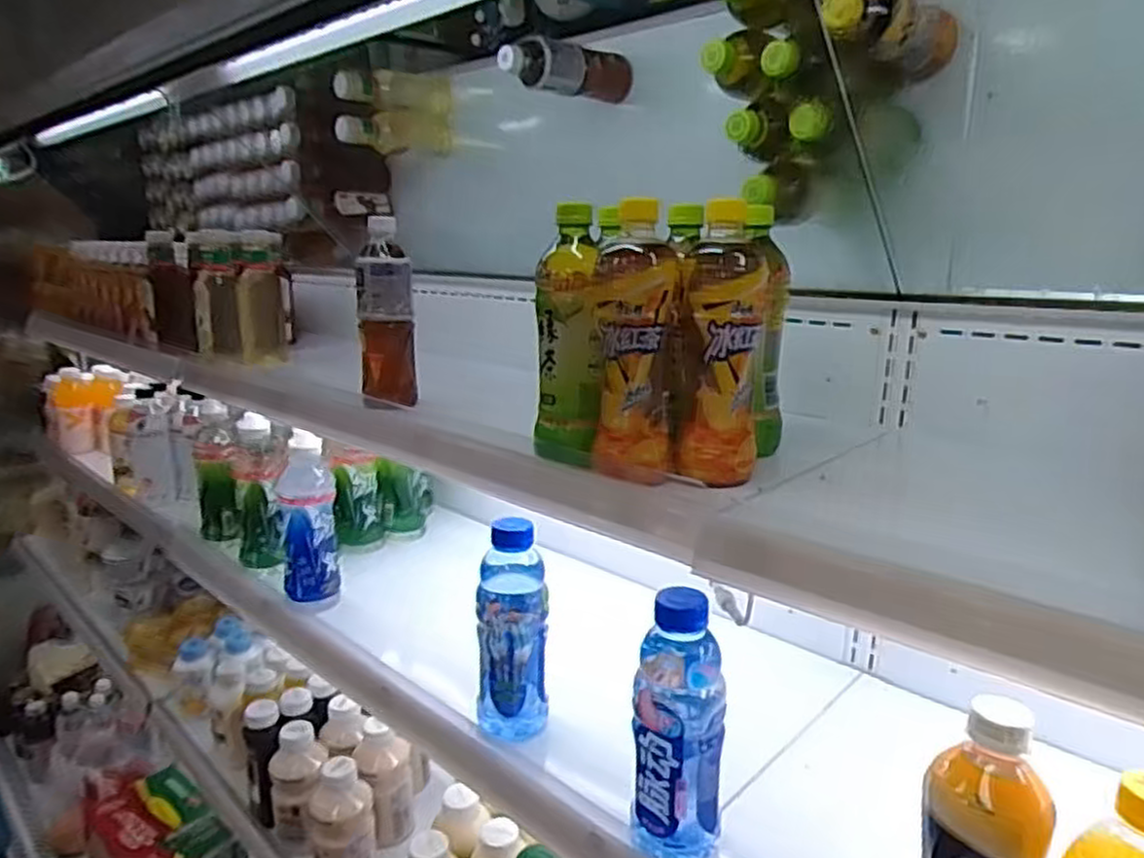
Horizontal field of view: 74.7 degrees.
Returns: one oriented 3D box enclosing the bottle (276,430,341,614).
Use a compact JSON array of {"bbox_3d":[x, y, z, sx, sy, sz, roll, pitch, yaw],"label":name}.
[{"bbox_3d":[-0.339,0.121,0.966,0.070,0.216,0.060,-6,15,-27],"label":"bottle"}]

